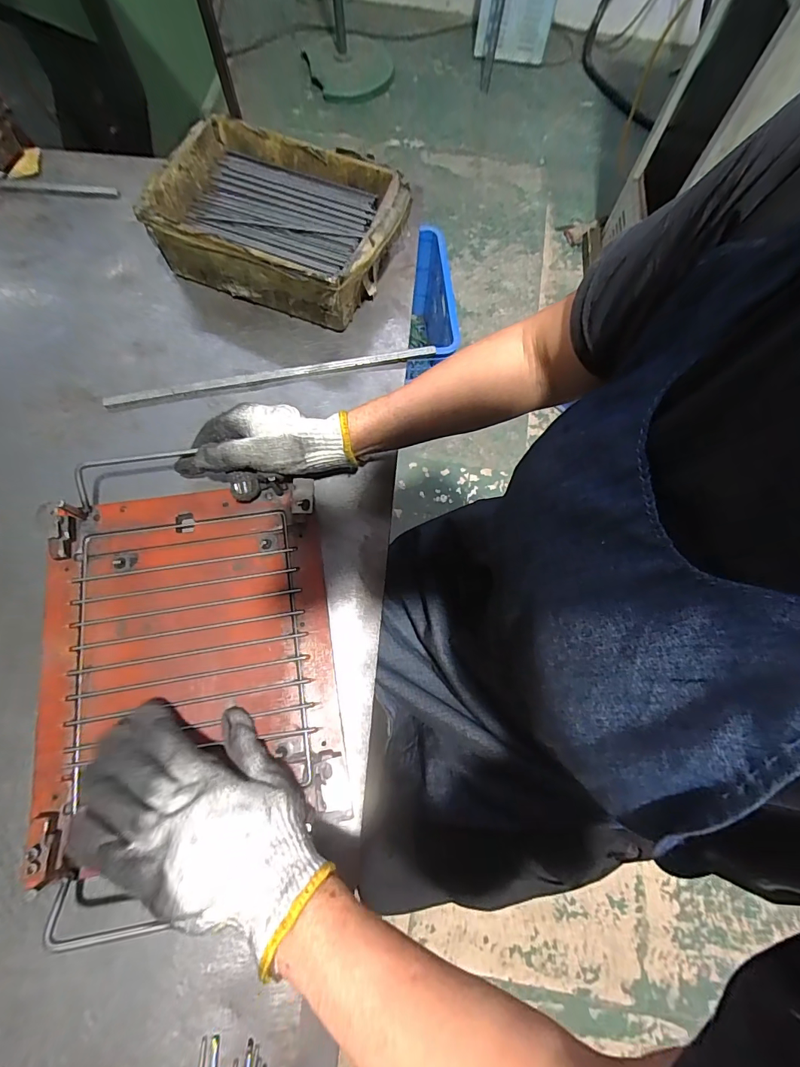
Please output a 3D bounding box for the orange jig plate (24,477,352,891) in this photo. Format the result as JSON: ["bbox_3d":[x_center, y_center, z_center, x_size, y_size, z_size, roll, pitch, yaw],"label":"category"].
[{"bbox_3d":[-0.183,0.099,0.366,0.241,0.023,0.284,-7,73,-4],"label":"orange jig plate"}]

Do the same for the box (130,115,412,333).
[{"bbox_3d":[-0.134,-0.351,0.493,0.256,0.086,0.177,22,73,5],"label":"box"}]

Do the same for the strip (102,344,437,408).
[{"bbox_3d":[-0.138,-0.176,0.467,0.357,0.010,0.016,-11,73,-5],"label":"strip"}]

